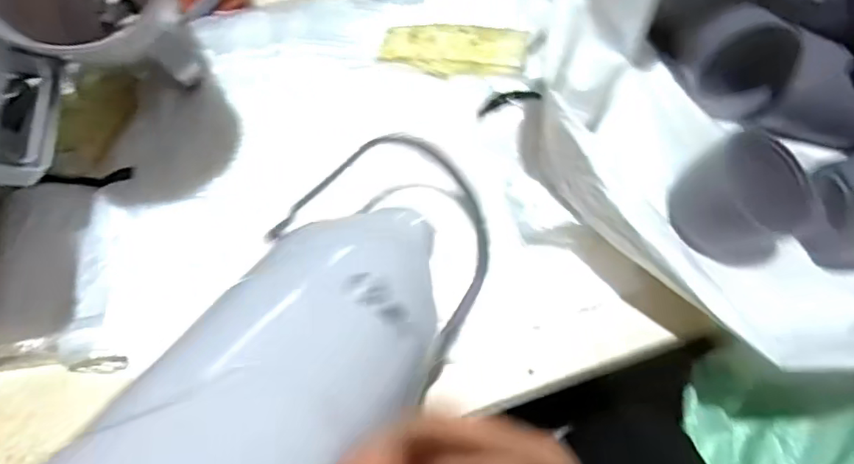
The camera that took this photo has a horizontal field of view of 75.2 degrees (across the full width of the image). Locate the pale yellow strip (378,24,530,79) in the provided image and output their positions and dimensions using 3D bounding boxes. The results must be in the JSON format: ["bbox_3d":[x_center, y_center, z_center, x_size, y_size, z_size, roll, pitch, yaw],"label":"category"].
[{"bbox_3d":[0.030,-0.211,0.640,0.167,0.015,0.062,15,77,20],"label":"pale yellow strip"}]

